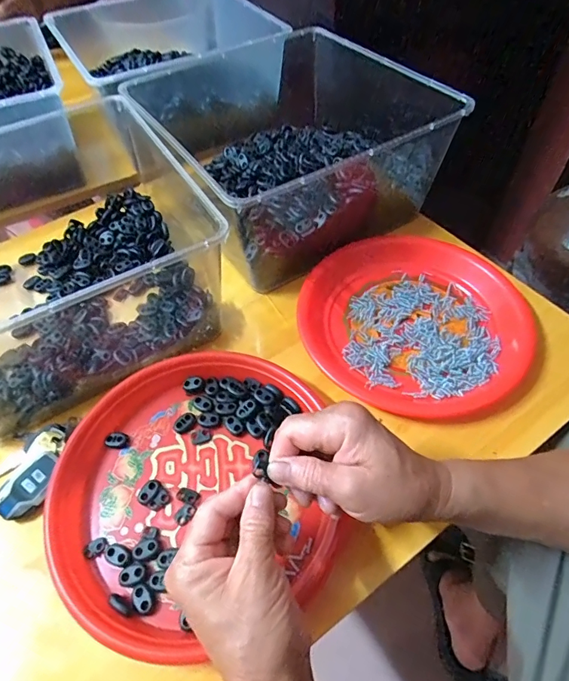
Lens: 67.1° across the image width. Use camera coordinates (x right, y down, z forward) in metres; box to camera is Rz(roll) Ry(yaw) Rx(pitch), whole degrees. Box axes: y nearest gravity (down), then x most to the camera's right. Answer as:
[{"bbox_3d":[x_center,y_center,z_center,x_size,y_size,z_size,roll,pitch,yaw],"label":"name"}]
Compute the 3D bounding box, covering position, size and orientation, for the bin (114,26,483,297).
[{"bbox_3d":[-0.011,-0.265,0.556,0.304,0.131,0.361,-29,57,-17],"label":"bin"}]

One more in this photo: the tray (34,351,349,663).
[{"bbox_3d":[-0.078,0.116,0.358,0.225,0.022,0.231,-2,54,2],"label":"tray"}]

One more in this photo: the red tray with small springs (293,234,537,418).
[{"bbox_3d":[0.133,-0.025,0.451,0.231,0.025,0.219,-15,54,-8],"label":"red tray with small springs"}]

